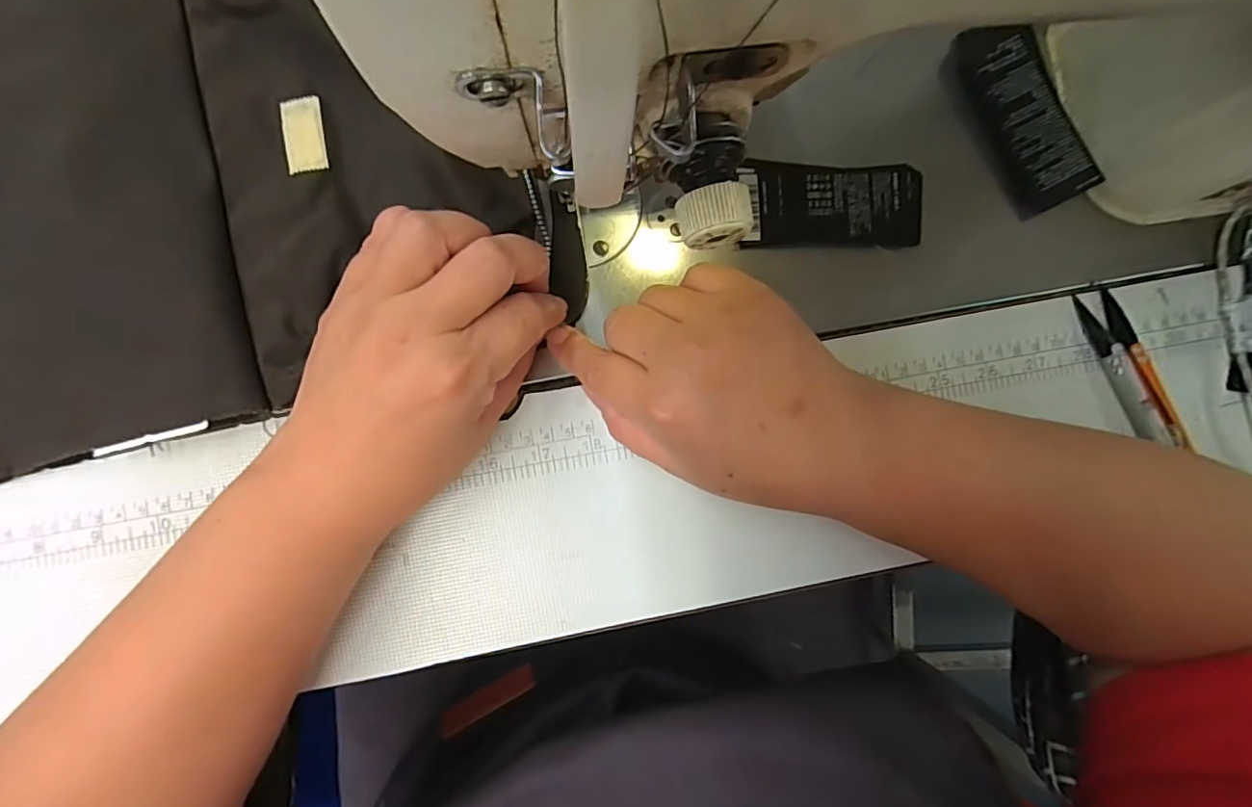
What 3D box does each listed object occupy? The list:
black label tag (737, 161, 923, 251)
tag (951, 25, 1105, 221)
[{"bbox_3d":[0.104,-0.100,0.274,0.091,0.005,0.041,0,88,-3],"label":"black label tag"},{"bbox_3d":[0.202,-0.147,0.279,0.041,0.013,0.096,-22,89,-4],"label":"tag"}]

